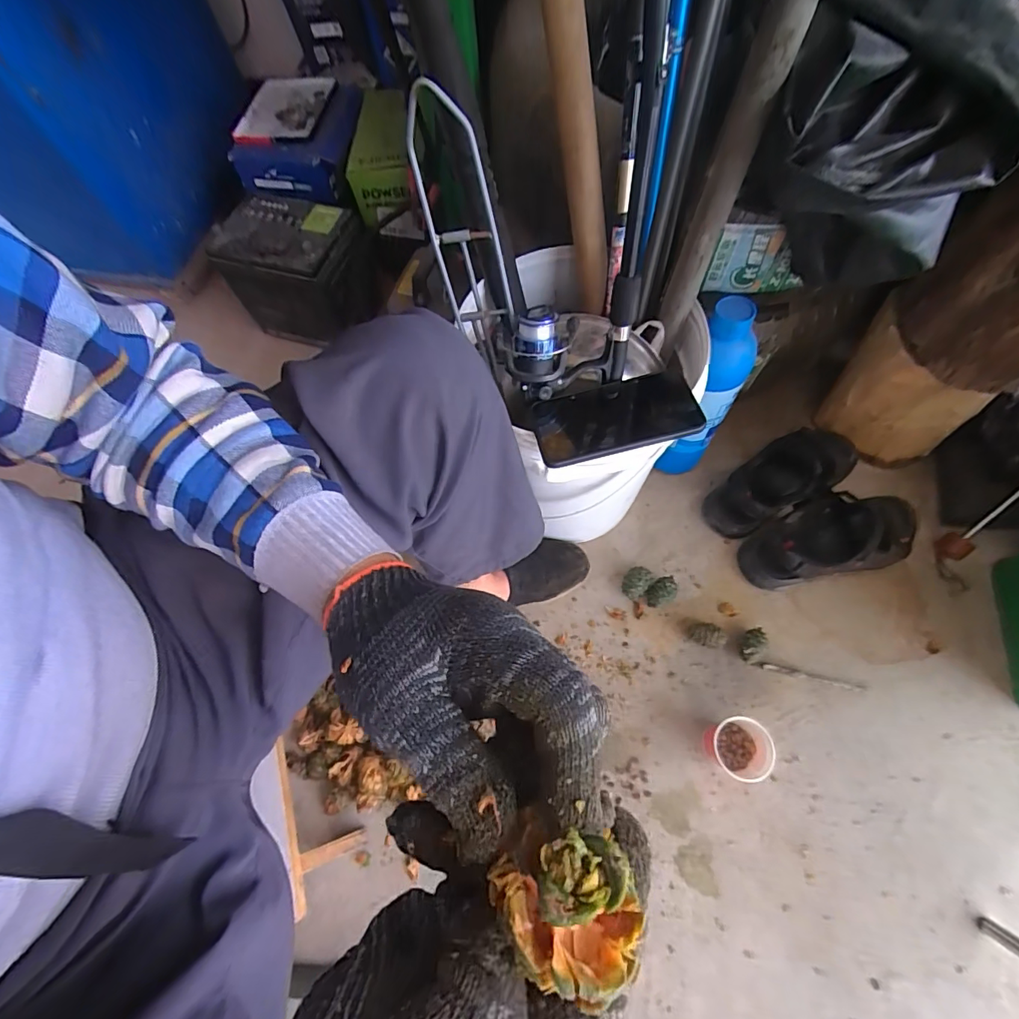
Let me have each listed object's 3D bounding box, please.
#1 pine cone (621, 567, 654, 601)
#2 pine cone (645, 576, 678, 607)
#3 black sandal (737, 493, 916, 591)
[{"bbox_3d":[0.199,0.114,0.735,0.044,0.044,0.037,-43,72,-13],"label":"pine cone"},{"bbox_3d":[0.237,0.129,0.728,0.052,0.037,0.038,-37,70,-11],"label":"pine cone"},{"bbox_3d":[0.490,0.043,0.720,0.255,0.087,0.116,-11,68,-1],"label":"black sandal"}]

